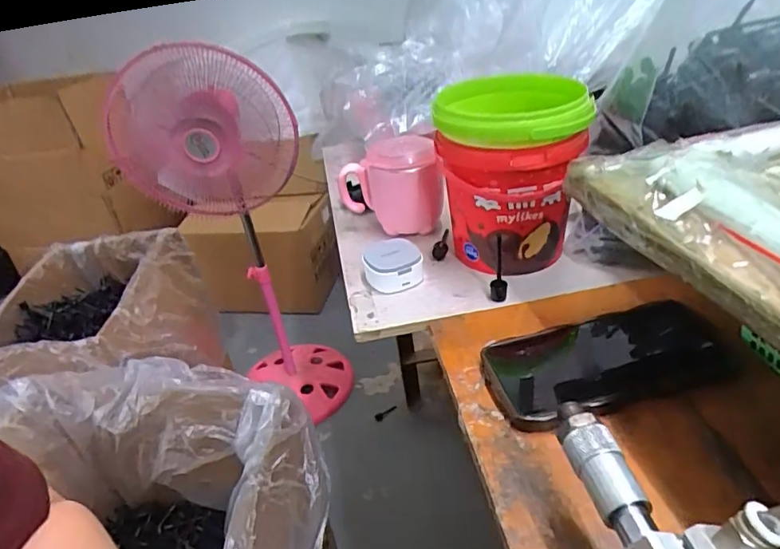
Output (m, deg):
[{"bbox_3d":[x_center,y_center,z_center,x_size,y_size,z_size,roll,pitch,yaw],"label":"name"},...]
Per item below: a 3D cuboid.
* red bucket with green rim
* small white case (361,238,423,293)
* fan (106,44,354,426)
[{"bbox_3d":[0.110,-0.090,0.497,0.119,0.156,0.123,-5,33,4],"label":"red bucket with green rim"},{"bbox_3d":[0.004,-0.012,0.515,0.055,0.031,0.060,-5,33,3],"label":"small white case"},{"bbox_3d":[-0.315,-0.042,1.183,0.319,0.843,0.292,-30,39,-30],"label":"fan"}]

